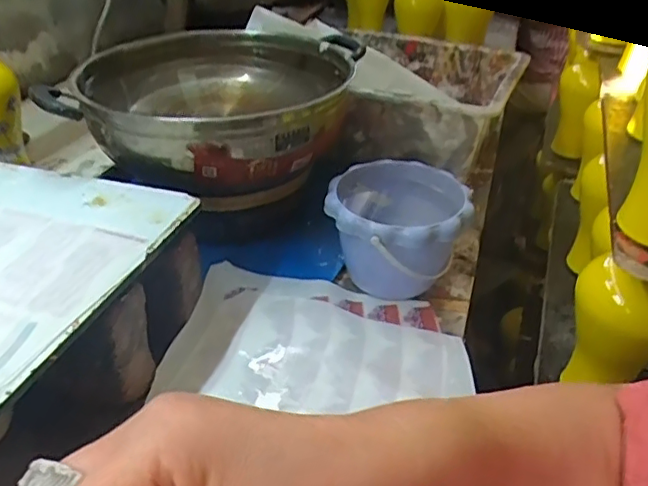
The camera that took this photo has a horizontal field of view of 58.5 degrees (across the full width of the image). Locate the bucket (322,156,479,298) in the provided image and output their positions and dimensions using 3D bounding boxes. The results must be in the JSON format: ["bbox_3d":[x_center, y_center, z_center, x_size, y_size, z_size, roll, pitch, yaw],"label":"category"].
[{"bbox_3d":[0.088,-0.007,0.715,0.163,0.124,0.179,3,35,-2],"label":"bucket"}]

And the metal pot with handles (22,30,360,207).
[{"bbox_3d":[-0.139,-0.188,0.778,0.368,0.139,0.362,3,35,-2],"label":"metal pot with handles"}]

